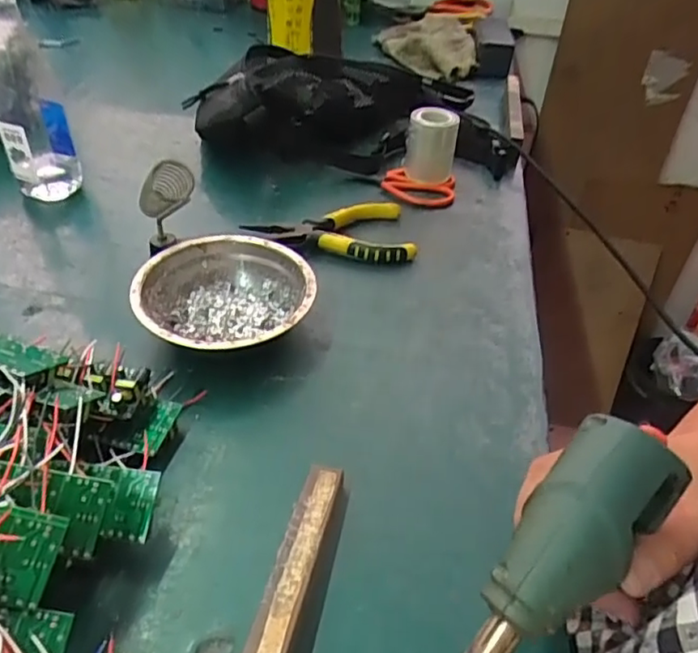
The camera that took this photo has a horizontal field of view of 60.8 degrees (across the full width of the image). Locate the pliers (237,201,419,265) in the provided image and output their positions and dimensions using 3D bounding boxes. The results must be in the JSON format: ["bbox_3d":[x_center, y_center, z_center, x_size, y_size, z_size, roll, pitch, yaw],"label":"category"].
[{"bbox_3d":[-0.017,-0.088,0.543,0.144,0.024,0.074,2,42,-4],"label":"pliers"}]

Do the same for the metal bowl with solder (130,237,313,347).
[{"bbox_3d":[-0.089,-0.015,0.437,0.123,0.044,0.115,3,42,-3],"label":"metal bowl with solder"}]

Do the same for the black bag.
[{"bbox_3d":[0.008,-0.239,0.642,0.322,0.095,0.158,5,42,0],"label":"black bag"}]

